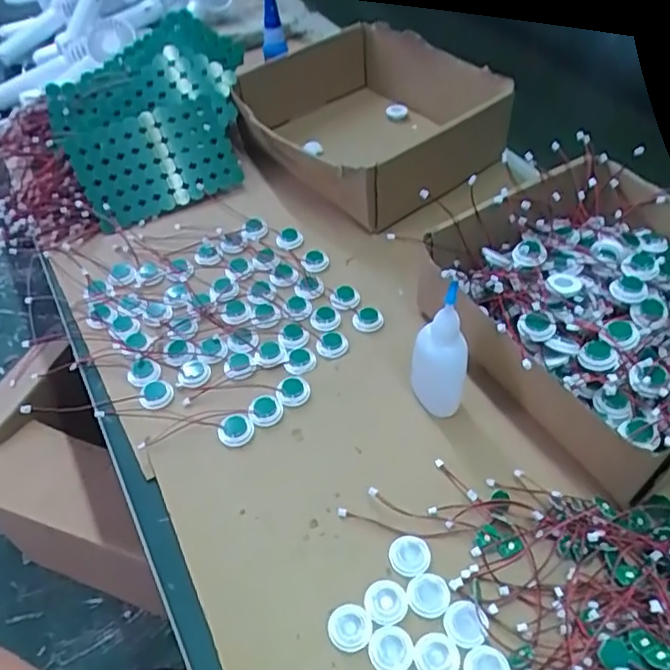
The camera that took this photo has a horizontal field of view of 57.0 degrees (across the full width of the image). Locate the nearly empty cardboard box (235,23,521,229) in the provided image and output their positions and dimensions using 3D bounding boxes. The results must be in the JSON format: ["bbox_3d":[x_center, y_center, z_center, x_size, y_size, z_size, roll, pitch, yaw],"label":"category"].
[{"bbox_3d":[0.033,-0.210,0.596,0.205,0.066,0.212,-34,55,-23],"label":"nearly empty cardboard box"}]

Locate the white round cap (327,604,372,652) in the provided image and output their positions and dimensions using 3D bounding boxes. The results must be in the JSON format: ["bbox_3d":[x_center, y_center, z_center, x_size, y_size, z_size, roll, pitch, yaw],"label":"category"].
[{"bbox_3d":[0.008,0.154,0.325,0.022,0.004,0.022,-2,49,2],"label":"white round cap"}]

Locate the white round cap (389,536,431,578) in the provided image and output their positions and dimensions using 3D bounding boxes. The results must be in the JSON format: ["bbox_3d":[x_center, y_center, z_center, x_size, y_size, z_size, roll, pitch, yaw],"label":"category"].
[{"bbox_3d":[0.042,0.124,0.349,0.022,0.004,0.023,-2,49,2],"label":"white round cap"}]

